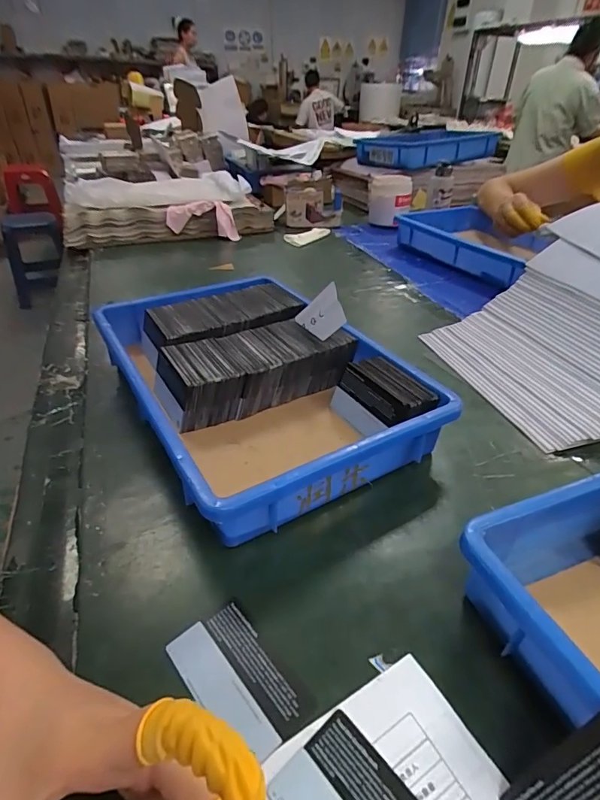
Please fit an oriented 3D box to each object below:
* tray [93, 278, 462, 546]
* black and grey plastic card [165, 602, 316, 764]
[{"bbox_3d":[-0.051,-0.029,0.472,0.243,0.071,0.363,-20,41,-26],"label":"tray"},{"bbox_3d":[-0.037,0.162,0.257,0.048,0.004,0.083,-26,44,-32],"label":"black and grey plastic card"}]

